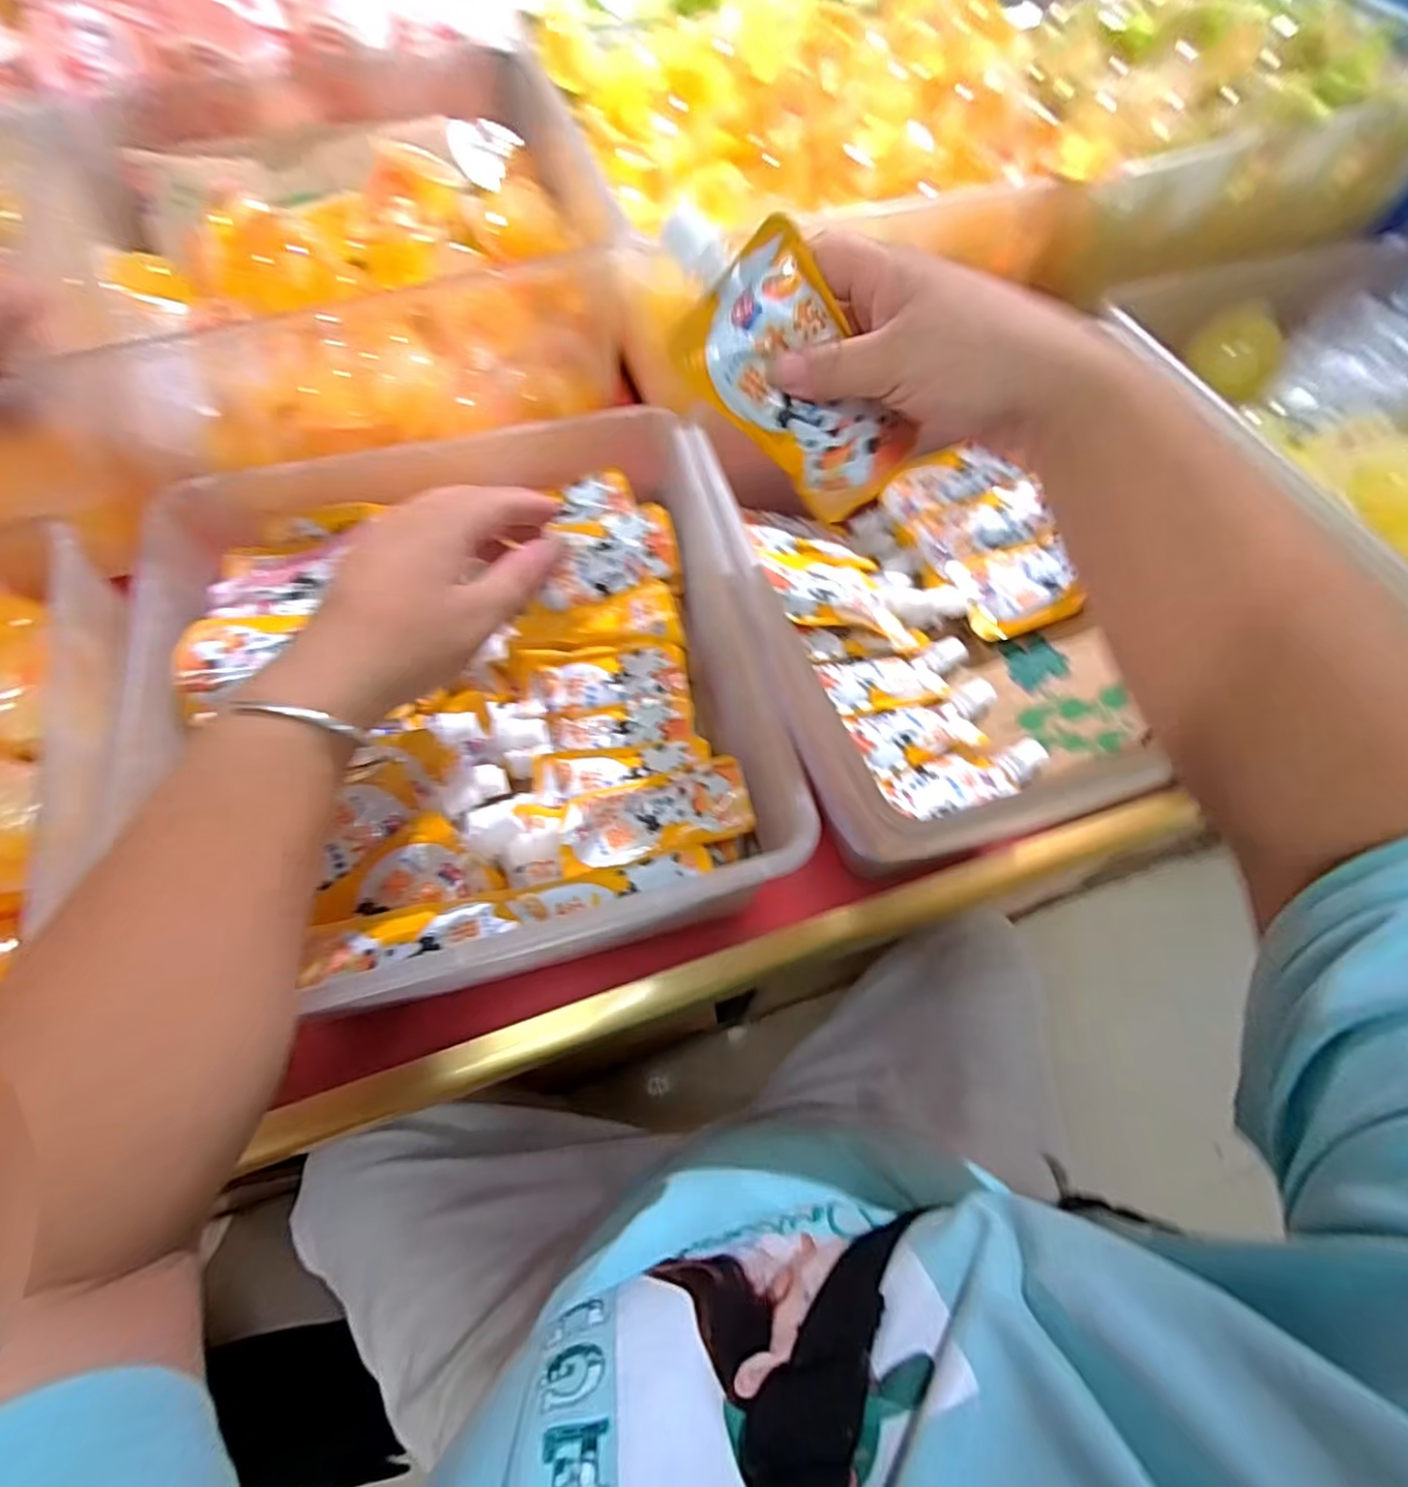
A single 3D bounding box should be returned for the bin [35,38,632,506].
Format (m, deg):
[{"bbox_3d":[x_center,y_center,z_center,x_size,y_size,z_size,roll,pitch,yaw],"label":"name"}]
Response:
[{"bbox_3d":[-0.224,-0.316,0.424,0.323,0.091,0.295,-17,65,-7],"label":"bin"}]

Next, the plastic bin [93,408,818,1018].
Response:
[{"bbox_3d":[-0.117,-0.028,0.359,0.281,0.108,0.283,-14,64,-6],"label":"plastic bin"}]

